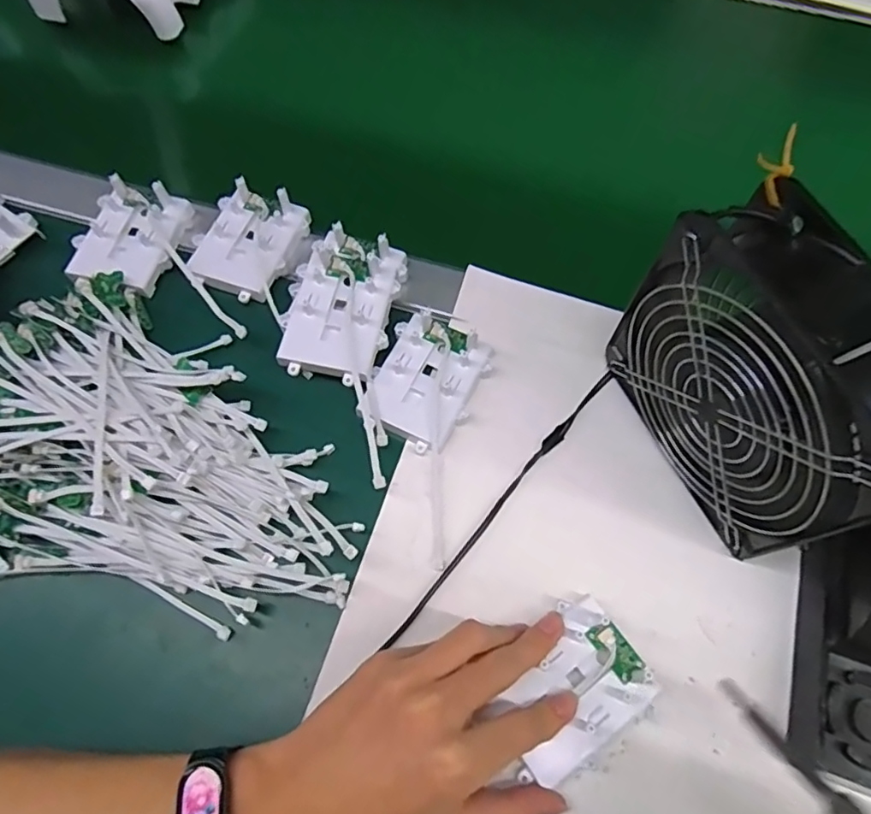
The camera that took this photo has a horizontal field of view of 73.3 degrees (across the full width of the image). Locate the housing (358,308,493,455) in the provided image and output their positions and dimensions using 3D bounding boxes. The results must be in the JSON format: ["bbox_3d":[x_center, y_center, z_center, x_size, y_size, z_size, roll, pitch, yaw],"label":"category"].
[{"bbox_3d":[-0.007,-0.016,0.375,0.063,0.022,0.080,25,68,10],"label":"housing"}]

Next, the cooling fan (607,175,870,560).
[{"bbox_3d":[0.164,-0.009,0.302,0.063,0.147,0.150,-22,68,-11],"label":"cooling fan"}]

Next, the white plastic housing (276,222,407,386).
[{"bbox_3d":[-0.061,-0.070,0.385,0.066,0.026,0.107,11,66,4],"label":"white plastic housing"}]

